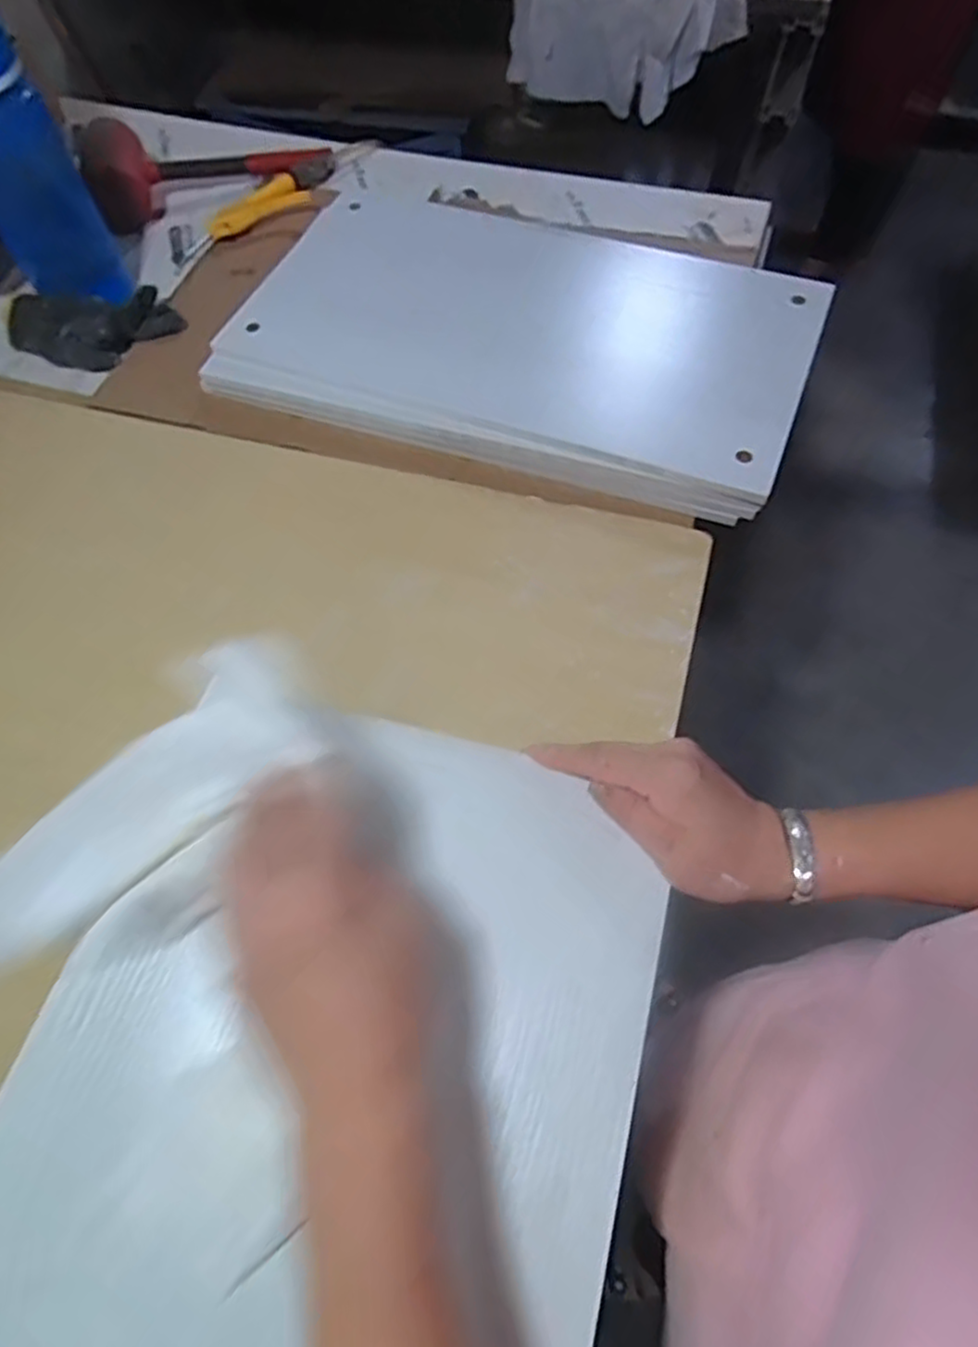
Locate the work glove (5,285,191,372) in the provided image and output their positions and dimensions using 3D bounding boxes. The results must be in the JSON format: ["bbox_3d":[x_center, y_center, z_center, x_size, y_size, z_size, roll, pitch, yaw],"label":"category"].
[{"bbox_3d":[-0.427,-0.373,0.772,0.184,0.036,0.093,-11,63,-4],"label":"work glove"}]

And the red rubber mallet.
[{"bbox_3d":[-0.341,-0.636,0.887,0.295,0.071,0.134,-20,64,-9],"label":"red rubber mallet"}]

